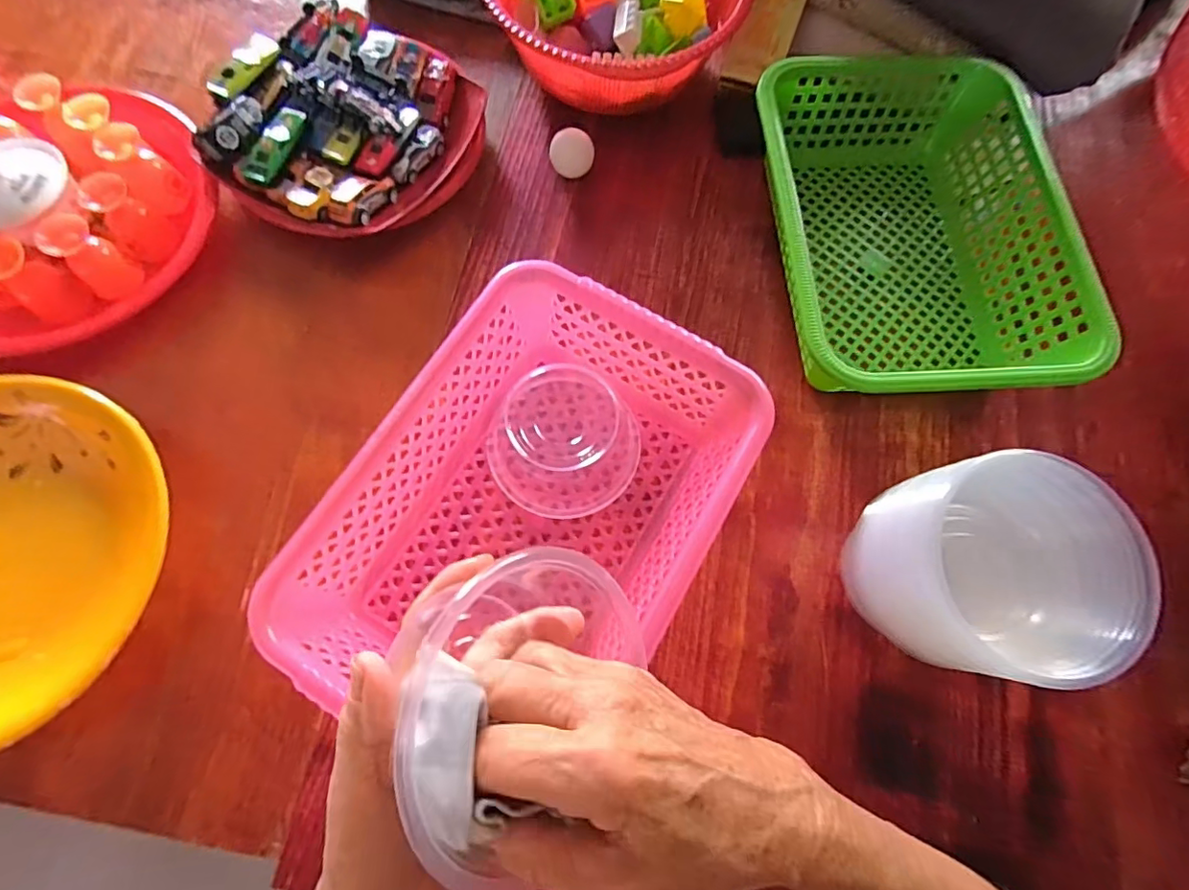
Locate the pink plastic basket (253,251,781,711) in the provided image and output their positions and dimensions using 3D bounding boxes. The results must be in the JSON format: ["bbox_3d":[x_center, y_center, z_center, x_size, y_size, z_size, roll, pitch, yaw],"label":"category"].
[{"bbox_3d":[-0.039,0.043,0.372,0.216,0.076,0.300,30,73,8],"label":"pink plastic basket"}]

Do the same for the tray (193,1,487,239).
[{"bbox_3d":[-0.214,-0.276,0.474,0.198,0.069,0.216,33,74,9],"label":"tray"}]

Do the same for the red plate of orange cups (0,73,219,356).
[{"bbox_3d":[-0.435,-0.182,0.429,0.224,0.064,0.226,10,72,2],"label":"red plate of orange cups"}]

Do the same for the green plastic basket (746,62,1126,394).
[{"bbox_3d":[0.246,-0.168,0.445,0.209,0.084,0.287,-1,72,-2],"label":"green plastic basket"}]

